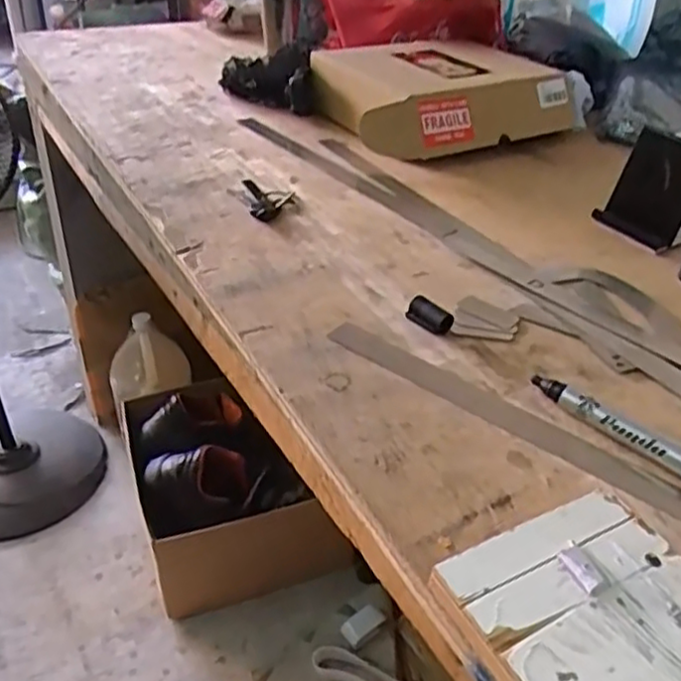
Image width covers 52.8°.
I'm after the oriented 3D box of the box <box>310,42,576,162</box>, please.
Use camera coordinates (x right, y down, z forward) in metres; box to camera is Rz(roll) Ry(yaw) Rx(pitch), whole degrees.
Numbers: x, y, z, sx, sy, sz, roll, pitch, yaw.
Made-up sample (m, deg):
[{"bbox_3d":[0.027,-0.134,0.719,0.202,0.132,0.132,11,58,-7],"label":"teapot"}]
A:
[{"bbox_3d":[0.122,-0.289,0.828,0.271,0.082,0.176,-18,43,-28],"label":"box"}]

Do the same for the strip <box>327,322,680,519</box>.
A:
[{"bbox_3d":[0.176,0.083,0.425,0.431,0.007,0.032,27,41,26],"label":"strip"}]

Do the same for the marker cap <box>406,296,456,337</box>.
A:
[{"bbox_3d":[0.070,-0.020,0.534,0.036,0.017,0.019,24,41,23],"label":"marker cap"}]

